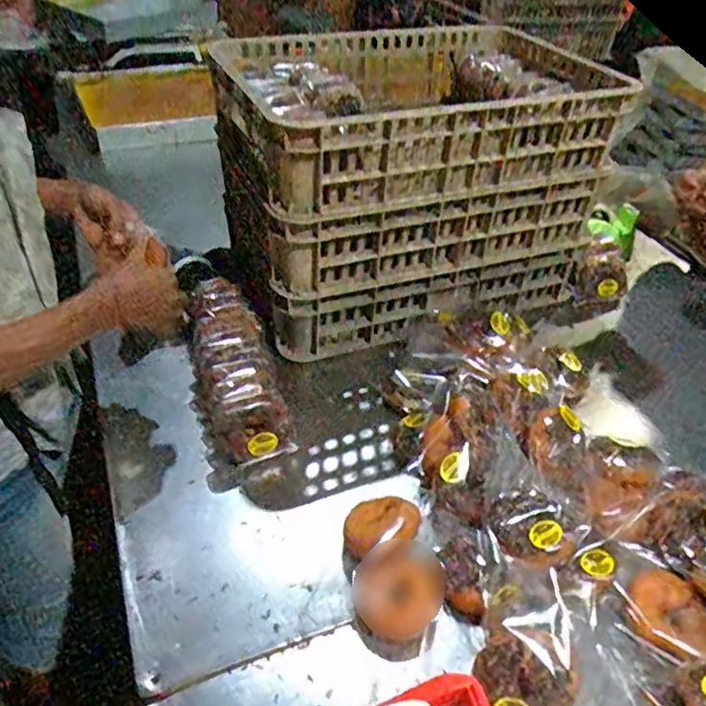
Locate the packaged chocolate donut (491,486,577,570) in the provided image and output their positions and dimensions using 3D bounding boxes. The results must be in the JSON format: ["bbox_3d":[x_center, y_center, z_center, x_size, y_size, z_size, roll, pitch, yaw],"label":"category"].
[{"bbox_3d":[0.217,0.208,0.738,0.092,0.035,0.089,3,40,-3],"label":"packaged chocolate donut"}]

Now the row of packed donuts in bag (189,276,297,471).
[{"bbox_3d":[-0.183,0.013,0.945,0.115,0.080,0.355,-9,42,-16],"label":"row of packed donuts in bag"}]

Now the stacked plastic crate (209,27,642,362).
[{"bbox_3d":[0.075,-0.335,1.137,0.604,0.366,0.504,-11,43,-18],"label":"stacked plastic crate"}]

